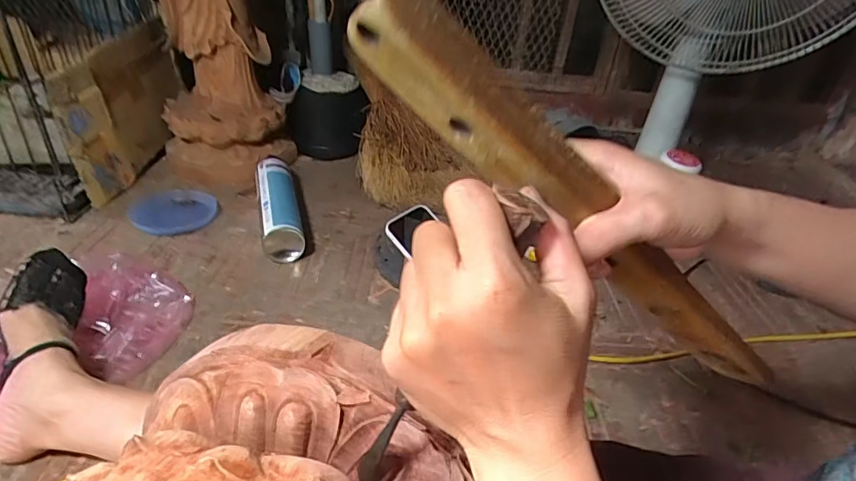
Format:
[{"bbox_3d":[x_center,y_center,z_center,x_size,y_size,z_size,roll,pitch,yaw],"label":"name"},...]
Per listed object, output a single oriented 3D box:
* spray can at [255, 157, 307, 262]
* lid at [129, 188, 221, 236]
[{"bbox_3d":[-0.259,-0.061,0.863,0.069,0.066,0.277,-7,36,-18],"label":"spray can"},{"bbox_3d":[-0.447,-0.053,0.872,0.137,0.010,0.137,4,34,-3],"label":"lid"}]

